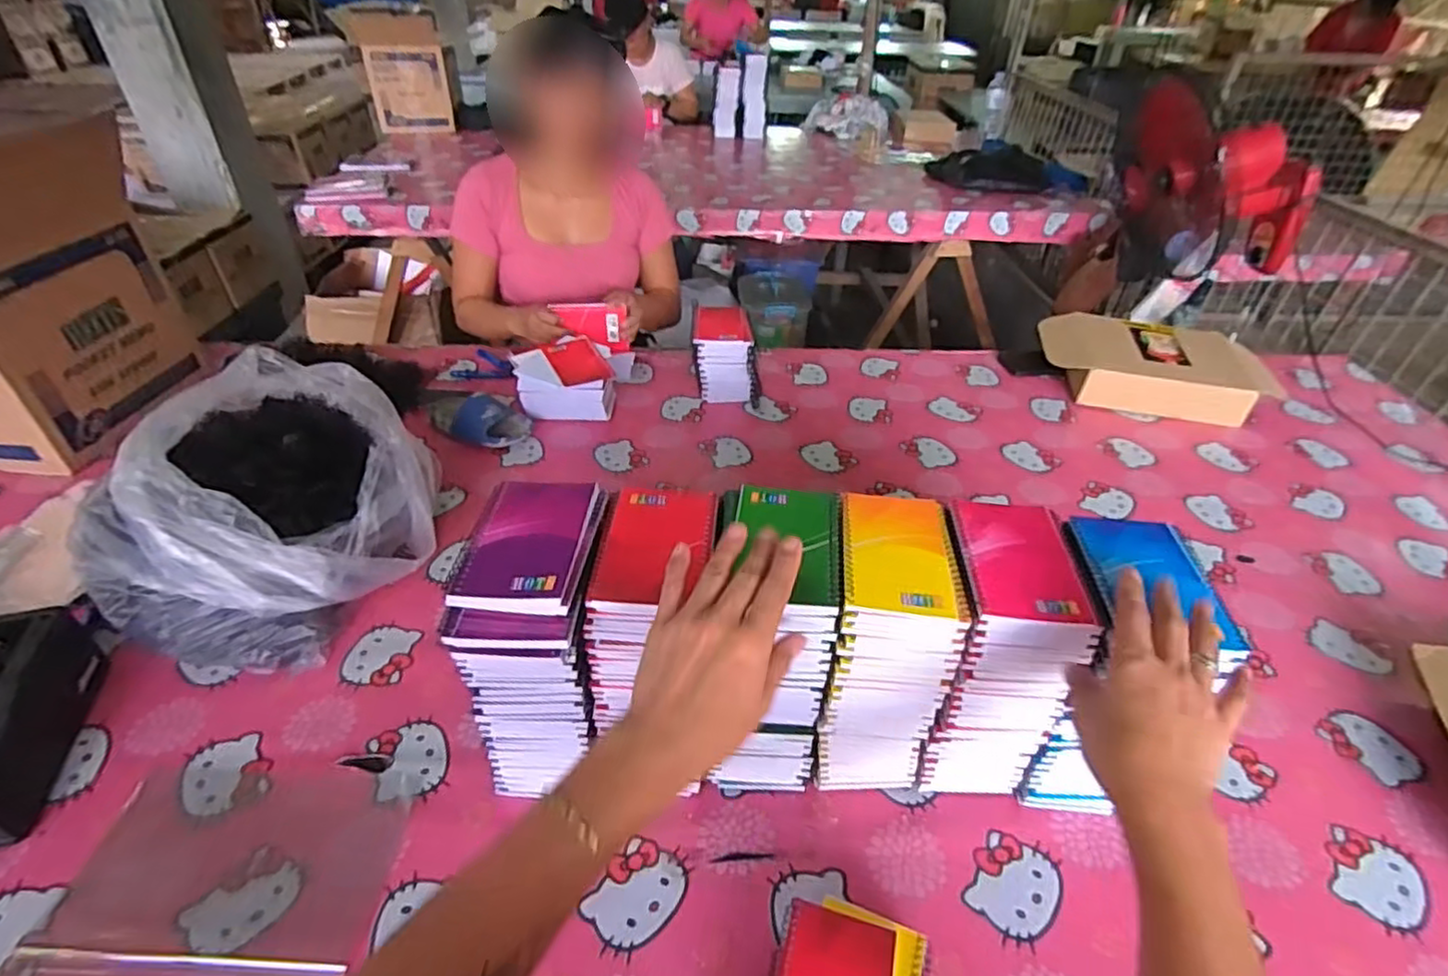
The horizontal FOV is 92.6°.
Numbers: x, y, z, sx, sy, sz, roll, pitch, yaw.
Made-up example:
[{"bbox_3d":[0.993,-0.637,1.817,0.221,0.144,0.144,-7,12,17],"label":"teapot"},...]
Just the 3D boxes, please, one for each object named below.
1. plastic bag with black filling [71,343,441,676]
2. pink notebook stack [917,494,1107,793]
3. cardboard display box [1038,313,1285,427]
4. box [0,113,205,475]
[{"bbox_3d":[-0.498,0.012,0.796,0.293,0.215,0.348,9,38,9],"label":"plastic bag with black filling"},{"bbox_3d":[0.228,0.154,0.609,0.091,0.257,0.124,4,38,4],"label":"pink notebook stack"},{"bbox_3d":[0.748,-0.212,1.222,0.367,0.099,0.192,12,39,13],"label":"cardboard display box"},{"bbox_3d":[-1.030,-0.266,0.984,0.305,0.385,0.316,4,38,3],"label":"box"}]

